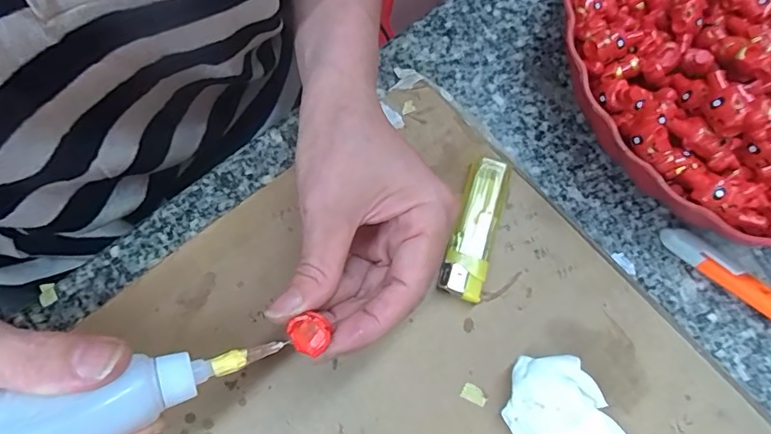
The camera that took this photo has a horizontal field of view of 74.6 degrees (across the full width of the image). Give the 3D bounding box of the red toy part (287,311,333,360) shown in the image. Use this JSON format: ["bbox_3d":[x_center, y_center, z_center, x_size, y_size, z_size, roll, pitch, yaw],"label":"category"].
[{"bbox_3d":[-0.029,0.046,0.197,0.015,0.006,0.016,1,71,-2],"label":"red toy part"}]

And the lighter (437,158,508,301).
[{"bbox_3d":[0.048,0.006,0.274,0.021,0.013,0.077,17,71,3],"label":"lighter"}]

